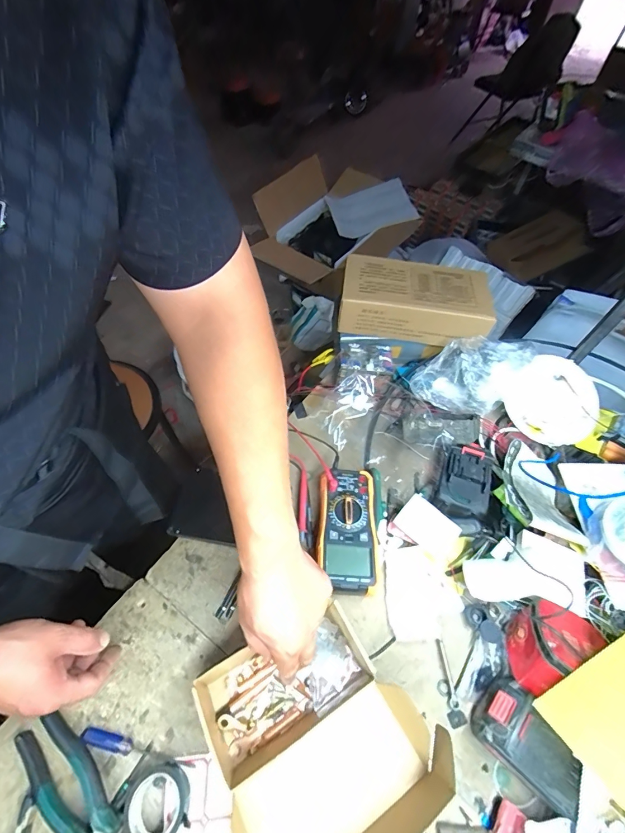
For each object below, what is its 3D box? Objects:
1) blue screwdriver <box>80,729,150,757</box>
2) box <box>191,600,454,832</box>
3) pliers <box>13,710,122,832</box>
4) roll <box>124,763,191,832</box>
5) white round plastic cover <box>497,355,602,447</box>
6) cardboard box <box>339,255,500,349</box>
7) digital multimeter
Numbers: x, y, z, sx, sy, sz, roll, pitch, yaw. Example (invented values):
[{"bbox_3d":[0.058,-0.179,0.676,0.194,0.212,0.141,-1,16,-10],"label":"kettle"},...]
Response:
[{"bbox_3d":[-0.215,0.360,0.424,0.077,0.016,0.015,15,57,5],"label":"blue screwdriver"},{"bbox_3d":[-0.002,0.324,0.395,0.203,0.123,0.194,-21,61,-17],"label":"box"},{"bbox_3d":[-0.232,0.392,0.390,0.194,0.029,0.054,35,61,17],"label":"pliers"},{"bbox_3d":[-0.157,0.398,0.395,0.063,0.022,0.059,2,57,-3],"label":"roll"},{"bbox_3d":[0.421,-0.032,0.680,0.151,0.034,0.159,-41,84,-14],"label":"white round plastic cover"},{"bbox_3d":[0.182,-0.206,0.700,0.257,0.074,0.139,9,55,2],"label":"cardboard box"},{"bbox_3d":[0.049,0.160,0.556,0.086,0.044,0.173,6,55,0],"label":"digital multimeter"}]

